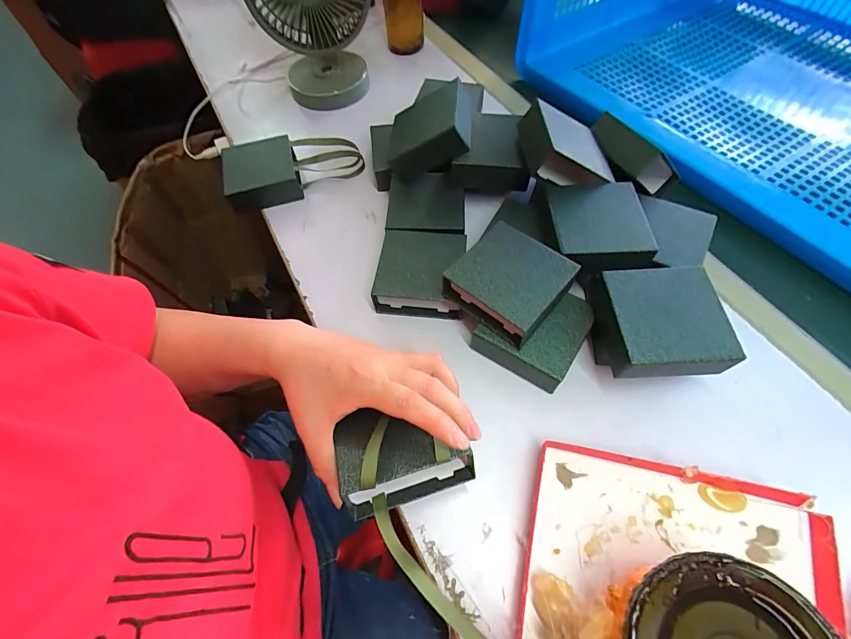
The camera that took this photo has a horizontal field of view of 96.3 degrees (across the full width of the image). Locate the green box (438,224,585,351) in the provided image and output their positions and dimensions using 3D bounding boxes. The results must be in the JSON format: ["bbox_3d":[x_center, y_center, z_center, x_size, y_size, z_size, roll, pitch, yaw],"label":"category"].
[{"bbox_3d":[0.080,-0.035,0.364,0.094,0.040,0.086,35,68,21],"label":"green box"}]

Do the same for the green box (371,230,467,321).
[{"bbox_3d":[-0.005,-0.051,0.419,0.092,0.043,0.090,5,61,6],"label":"green box"}]

